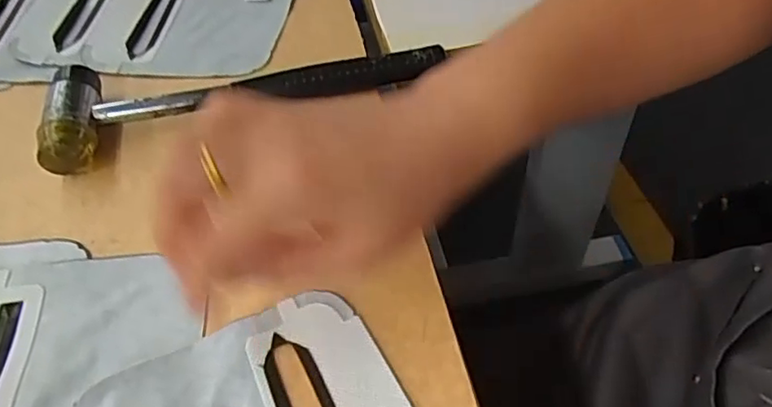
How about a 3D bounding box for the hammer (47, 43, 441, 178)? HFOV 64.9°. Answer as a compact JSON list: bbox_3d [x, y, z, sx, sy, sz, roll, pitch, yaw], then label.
[{"bbox_3d":[-0.084,-0.076,0.365,0.231,0.027,0.061,-16,52,-9],"label":"hammer"}]

